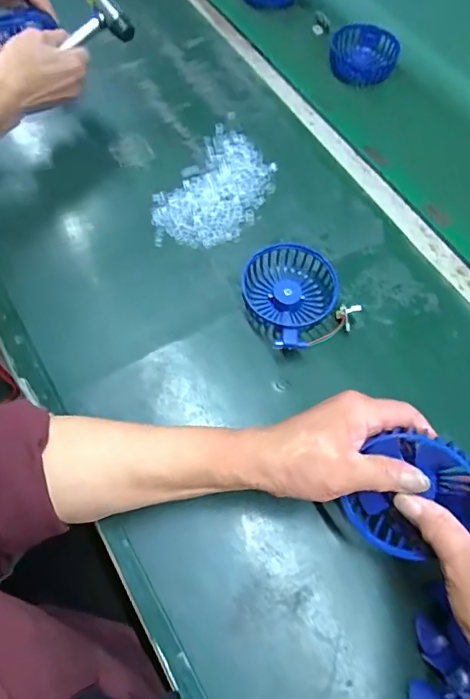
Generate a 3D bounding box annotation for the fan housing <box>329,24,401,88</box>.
[{"bbox_3d":[0.171,-0.393,0.643,0.086,0.034,0.089,13,64,3],"label":"fan housing"}]

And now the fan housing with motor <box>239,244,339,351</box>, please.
[{"bbox_3d":[0.057,-0.053,0.463,0.085,0.033,0.099,-24,68,-14],"label":"fan housing with motor"}]

